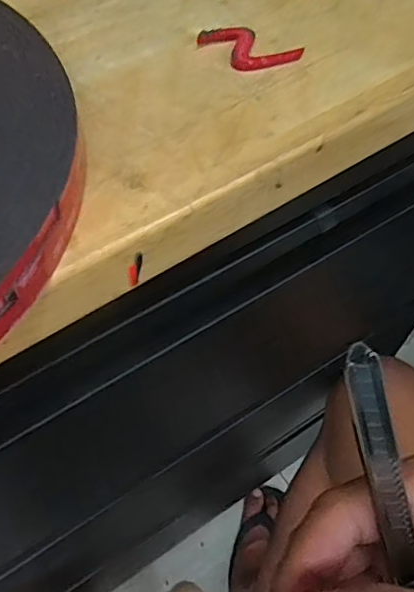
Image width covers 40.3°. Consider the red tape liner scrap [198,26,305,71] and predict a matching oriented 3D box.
[{"bbox_3d":[0.018,-0.106,0.240,0.041,0.004,0.025,27,62,14],"label":"red tape liner scrap"}]

